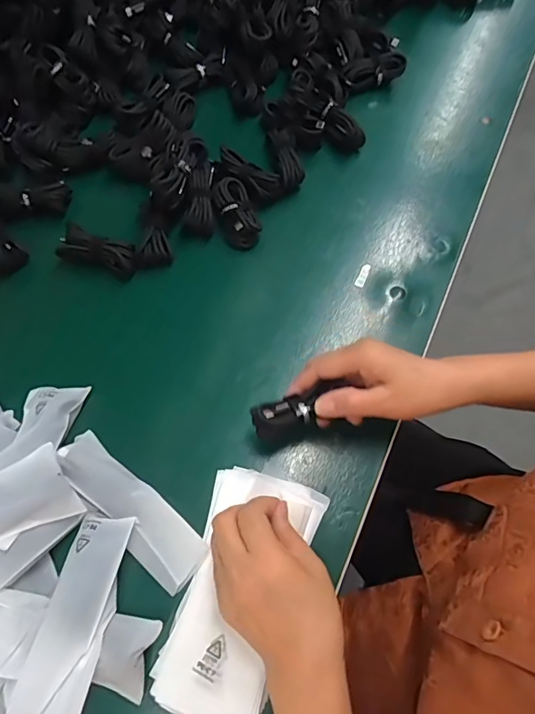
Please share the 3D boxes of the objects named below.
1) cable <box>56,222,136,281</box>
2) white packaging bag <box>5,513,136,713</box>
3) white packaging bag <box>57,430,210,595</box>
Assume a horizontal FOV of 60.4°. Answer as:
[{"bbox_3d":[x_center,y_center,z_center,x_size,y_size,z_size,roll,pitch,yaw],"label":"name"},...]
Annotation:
[{"bbox_3d":[-0.169,-0.106,0.461,0.075,0.022,0.032,17,70,4],"label":"cable"},{"bbox_3d":[-0.138,0.186,0.328,0.044,0.031,0.141,9,70,1],"label":"white packaging bag"},{"bbox_3d":[-0.112,0.118,0.365,0.146,0.014,0.047,40,73,12],"label":"white packaging bag"}]

